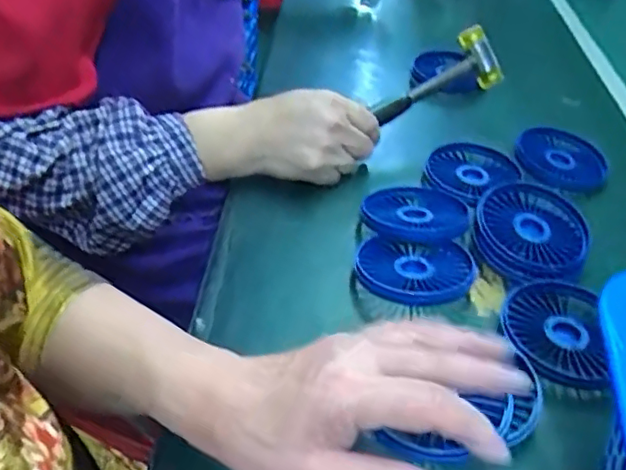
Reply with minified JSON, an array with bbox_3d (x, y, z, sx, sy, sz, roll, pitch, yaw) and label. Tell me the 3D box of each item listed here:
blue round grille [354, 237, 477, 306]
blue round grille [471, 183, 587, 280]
[{"bbox_3d":[0.076,0.025,0.437,0.085,0.016,0.077,8,43,4],"label":"blue round grille"},{"bbox_3d":[0.175,-0.002,0.474,0.085,0.026,0.093,3,43,-2],"label":"blue round grille"}]

